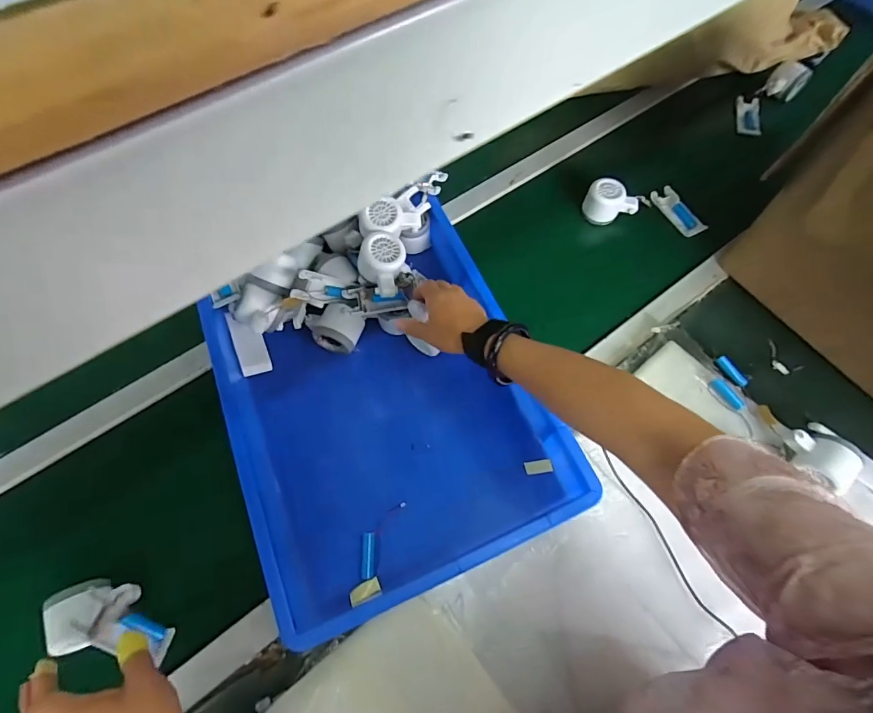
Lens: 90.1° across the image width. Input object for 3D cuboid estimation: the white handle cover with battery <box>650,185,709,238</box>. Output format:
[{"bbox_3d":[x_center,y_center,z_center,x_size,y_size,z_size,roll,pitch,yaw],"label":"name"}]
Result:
[{"bbox_3d":[0.414,-0.247,0.751,0.037,0.025,0.103,-27,69,-13],"label":"white handle cover with battery"}]

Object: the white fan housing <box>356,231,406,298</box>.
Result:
[{"bbox_3d":[-0.072,-0.117,0.586,0.062,0.059,0.080,-8,66,-5],"label":"white fan housing"}]

